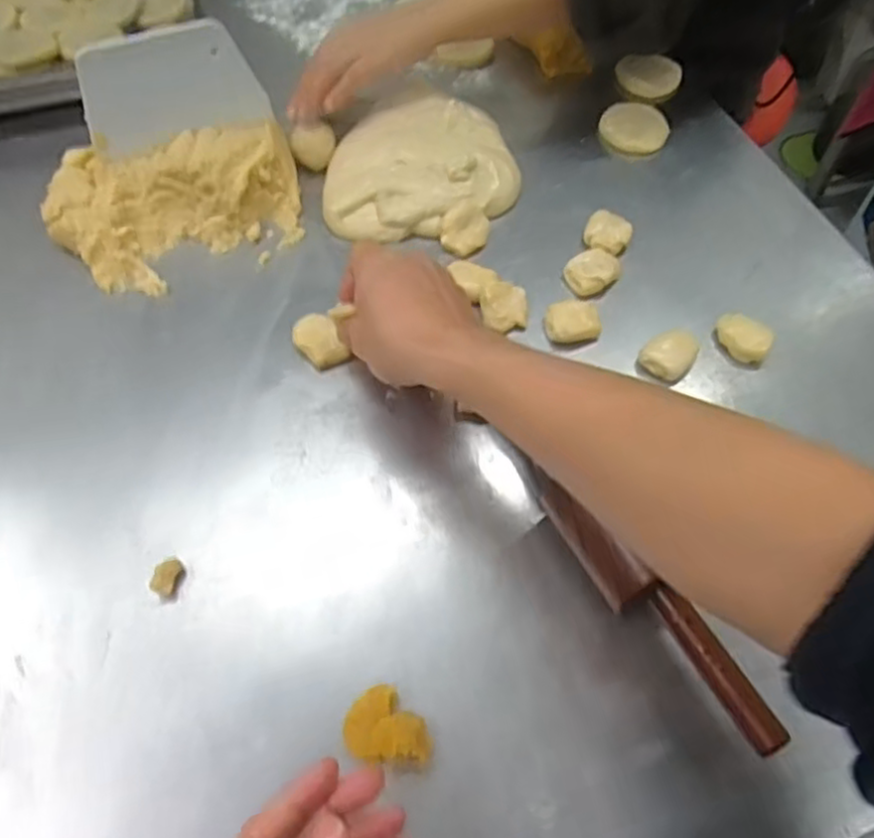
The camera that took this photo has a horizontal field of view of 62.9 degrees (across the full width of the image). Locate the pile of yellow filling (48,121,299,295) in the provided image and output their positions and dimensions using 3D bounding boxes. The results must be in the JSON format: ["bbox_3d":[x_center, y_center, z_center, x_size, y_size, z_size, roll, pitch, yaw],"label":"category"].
[{"bbox_3d":[-0.225,-0.180,0.602,0.208,0.060,0.138,-5,58,-2],"label":"pile of yellow filling"}]

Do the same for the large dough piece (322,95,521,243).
[{"bbox_3d":[-0.018,-0.232,0.647,0.172,0.039,0.144,-11,58,-6],"label":"large dough piece"}]

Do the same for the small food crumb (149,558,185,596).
[{"bbox_3d":[-0.172,0.100,0.457,0.014,0.012,0.022,6,58,5],"label":"small food crumb"}]

